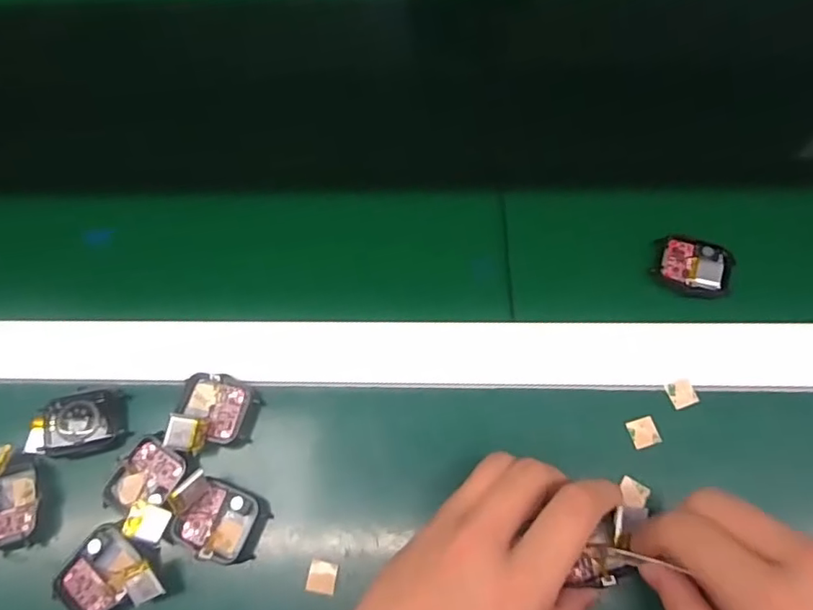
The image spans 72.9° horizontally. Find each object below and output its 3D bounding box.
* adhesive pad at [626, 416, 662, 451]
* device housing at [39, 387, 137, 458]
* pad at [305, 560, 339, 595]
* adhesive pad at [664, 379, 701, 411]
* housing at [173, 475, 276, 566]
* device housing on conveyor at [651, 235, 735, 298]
[{"bbox_3d":[0.137,0.073,0.316,0.015,0.004,0.016,-16,67,-3],"label":"adhesive pad"},{"bbox_3d":[-0.189,0.069,0.324,0.044,0.016,0.036,-11,67,-1],"label":"device housing"},{"bbox_3d":[-0.045,0.146,0.296,0.015,0.004,0.015,7,68,7],"label":"pad"},{"bbox_3d":[0.161,0.052,0.322,0.014,0.004,0.016,-18,67,-4],"label":"adhesive pad"},{"bbox_3d":[-0.101,0.119,0.307,0.045,0.019,0.037,19,70,11],"label":"housing"},{"bbox_3d":[0.183,-0.025,0.350,0.045,0.007,0.040,16,69,10],"label":"device housing on conveyor"}]

